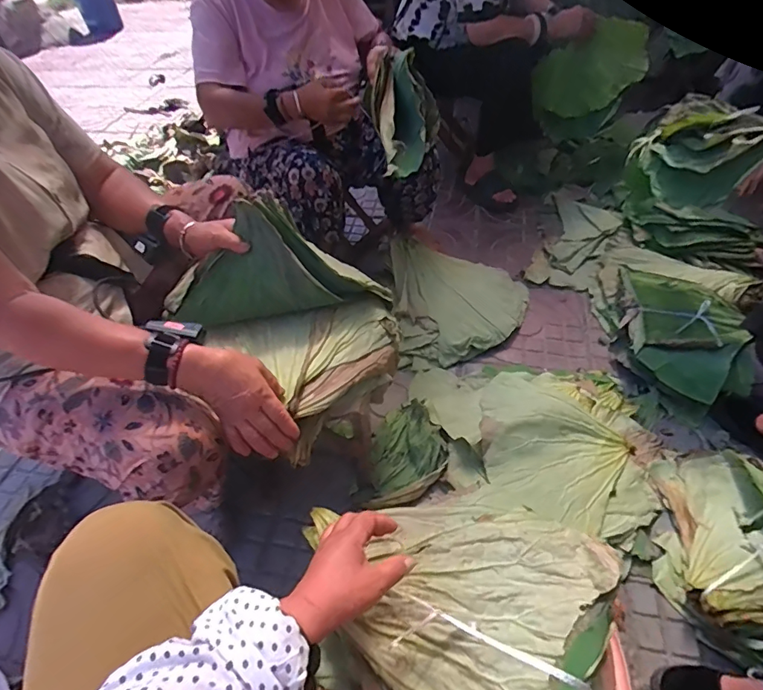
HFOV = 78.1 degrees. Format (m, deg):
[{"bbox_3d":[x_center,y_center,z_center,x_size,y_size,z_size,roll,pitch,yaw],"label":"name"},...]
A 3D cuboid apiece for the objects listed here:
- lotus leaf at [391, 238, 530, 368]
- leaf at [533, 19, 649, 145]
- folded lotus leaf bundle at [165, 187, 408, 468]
[{"bbox_3d":[0.217,-0.120,1.245,0.377,0.143,0.346,-3,48,2],"label":"lotus leaf"},{"bbox_3d":[0.683,-0.865,1.539,0.382,0.274,0.089,-40,21,12],"label":"leaf"},{"bbox_3d":[-0.129,-0.067,0.742,0.281,0.242,0.290,-35,54,-24],"label":"folded lotus leaf bundle"}]

